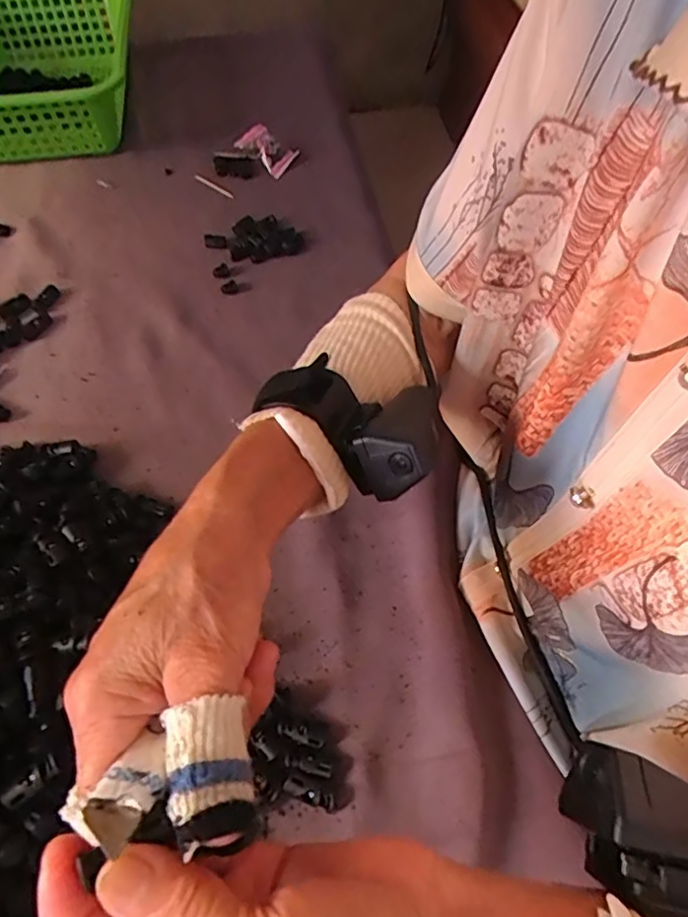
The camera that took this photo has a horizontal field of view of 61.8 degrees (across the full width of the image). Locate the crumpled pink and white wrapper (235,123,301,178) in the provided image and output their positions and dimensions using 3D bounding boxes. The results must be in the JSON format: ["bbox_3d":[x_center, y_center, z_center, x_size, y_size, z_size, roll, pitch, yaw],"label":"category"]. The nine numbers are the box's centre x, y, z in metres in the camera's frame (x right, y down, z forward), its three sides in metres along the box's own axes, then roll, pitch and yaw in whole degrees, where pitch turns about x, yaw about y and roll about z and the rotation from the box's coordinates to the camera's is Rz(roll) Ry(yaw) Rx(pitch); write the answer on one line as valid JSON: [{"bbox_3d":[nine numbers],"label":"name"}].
[{"bbox_3d":[-0.085,-0.344,0.637,0.058,0.029,0.037,28,60,17],"label":"crumpled pink and white wrapper"}]

